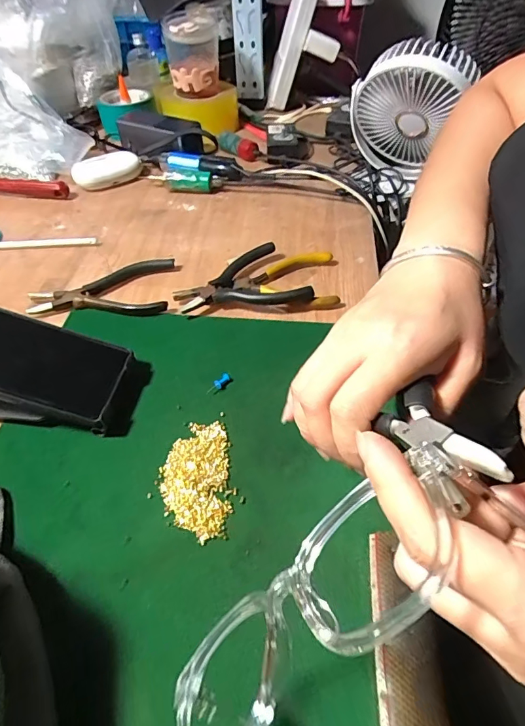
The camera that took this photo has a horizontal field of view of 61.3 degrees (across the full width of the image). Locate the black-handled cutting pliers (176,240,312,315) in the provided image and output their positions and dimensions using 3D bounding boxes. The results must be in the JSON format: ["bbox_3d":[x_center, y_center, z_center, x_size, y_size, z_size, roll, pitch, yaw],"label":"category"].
[{"bbox_3d":[-0.023,-0.074,0.442,0.119,0.023,0.095,-21,50,-16],"label":"black-handled cutting pliers"}]

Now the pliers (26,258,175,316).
[{"bbox_3d":[-0.163,-0.076,0.453,0.135,0.013,0.079,-3,48,-1],"label":"pliers"}]

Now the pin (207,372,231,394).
[{"bbox_3d":[-0.037,0.016,0.367,0.008,0.005,0.024,33,57,28],"label":"pin"}]

